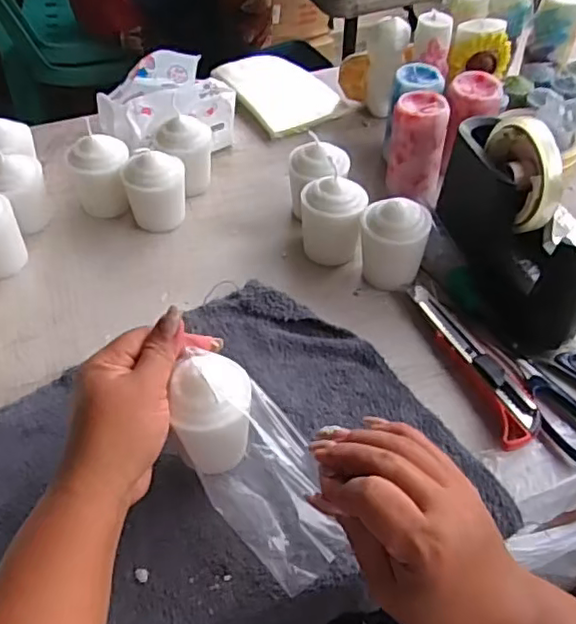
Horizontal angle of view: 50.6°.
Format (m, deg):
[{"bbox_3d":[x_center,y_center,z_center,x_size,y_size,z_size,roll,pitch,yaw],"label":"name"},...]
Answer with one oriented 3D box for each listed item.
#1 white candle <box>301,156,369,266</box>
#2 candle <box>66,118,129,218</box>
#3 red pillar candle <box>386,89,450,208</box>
[{"bbox_3d":[0.041,-0.081,0.544,0.058,0.075,0.048,18,50,14],"label":"white candle"},{"bbox_3d":[-0.178,-0.128,0.582,0.056,0.073,0.046,-7,49,-7],"label":"candle"},{"bbox_3d":[0.128,-0.160,0.599,0.056,0.089,0.060,12,49,9],"label":"red pillar candle"}]

